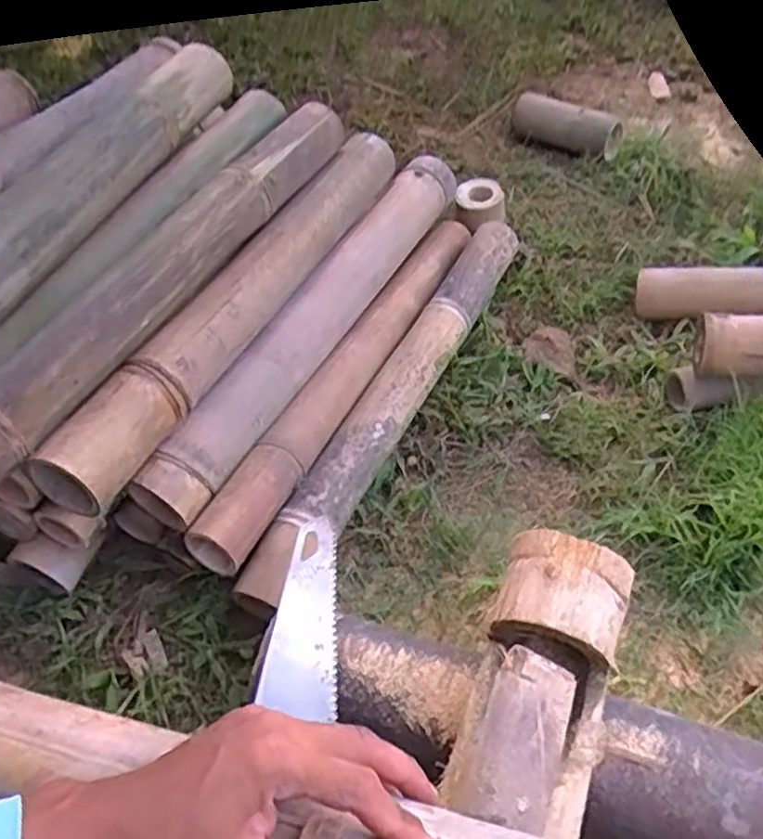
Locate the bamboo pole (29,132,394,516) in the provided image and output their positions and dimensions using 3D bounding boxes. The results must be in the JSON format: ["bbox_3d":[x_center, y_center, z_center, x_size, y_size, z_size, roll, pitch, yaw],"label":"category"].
[{"bbox_3d":[-0.131,-0.143,0.777,0.066,0.068,0.603,17,49,20],"label":"bamboo pole"}]

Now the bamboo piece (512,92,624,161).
[{"bbox_3d":[0.309,-0.496,1.221,0.199,0.063,0.065,29,54,29],"label":"bamboo piece"}]

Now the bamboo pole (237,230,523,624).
[{"bbox_3d":[0.025,-0.041,0.823,0.062,0.073,0.602,18,49,21],"label":"bamboo pole"}]

